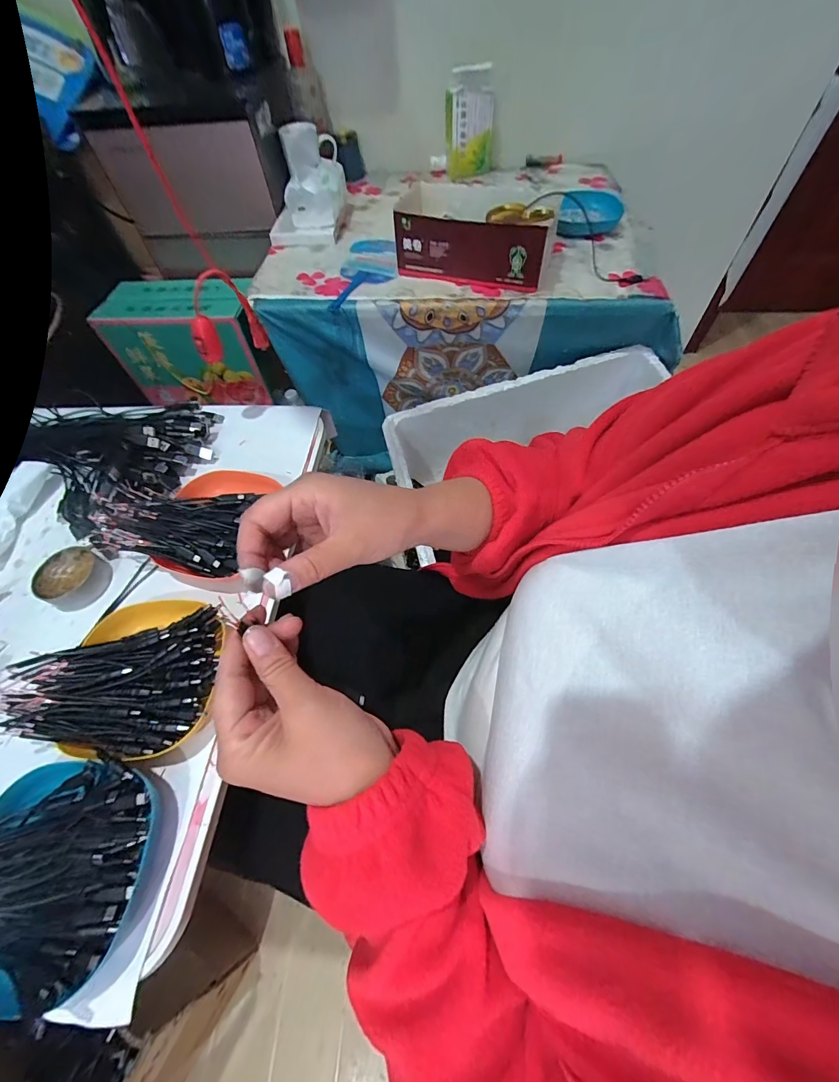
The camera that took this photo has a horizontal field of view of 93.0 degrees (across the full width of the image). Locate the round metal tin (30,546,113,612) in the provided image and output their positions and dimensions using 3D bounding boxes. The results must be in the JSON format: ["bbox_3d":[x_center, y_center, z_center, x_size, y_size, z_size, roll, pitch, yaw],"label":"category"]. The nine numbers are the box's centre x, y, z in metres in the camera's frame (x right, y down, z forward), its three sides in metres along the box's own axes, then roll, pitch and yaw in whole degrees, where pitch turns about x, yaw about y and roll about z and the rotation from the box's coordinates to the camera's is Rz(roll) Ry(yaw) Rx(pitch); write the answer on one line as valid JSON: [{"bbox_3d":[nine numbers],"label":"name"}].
[{"bbox_3d":[-0.377,0.041,0.435,0.062,0.025,0.063,-1,59,2],"label":"round metal tin"}]

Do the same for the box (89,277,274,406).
[{"bbox_3d":[-0.520,-0.453,0.938,0.324,0.229,0.144,3,59,5],"label":"box"}]

